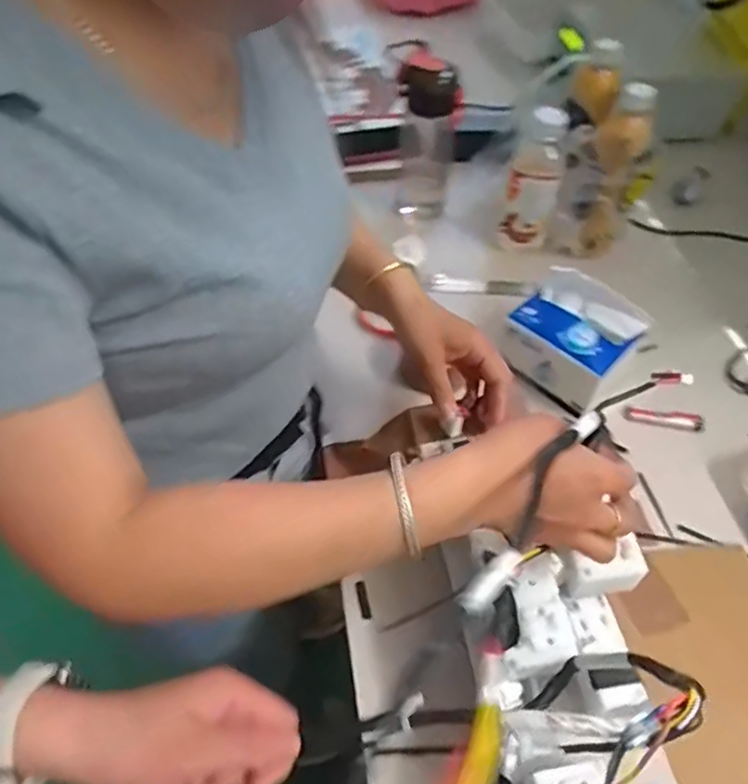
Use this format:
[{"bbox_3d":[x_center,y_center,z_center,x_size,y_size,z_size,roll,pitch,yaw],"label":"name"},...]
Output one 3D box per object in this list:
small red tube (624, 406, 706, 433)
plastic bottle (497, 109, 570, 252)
[{"bbox_3d":[0.316,0.028,0.680,0.085,0.009,0.019,9,51,5],"label":"small red tube"},{"bbox_3d":[0.203,-0.262,0.802,0.063,0.198,0.052,11,51,7],"label":"plastic bottle"}]

